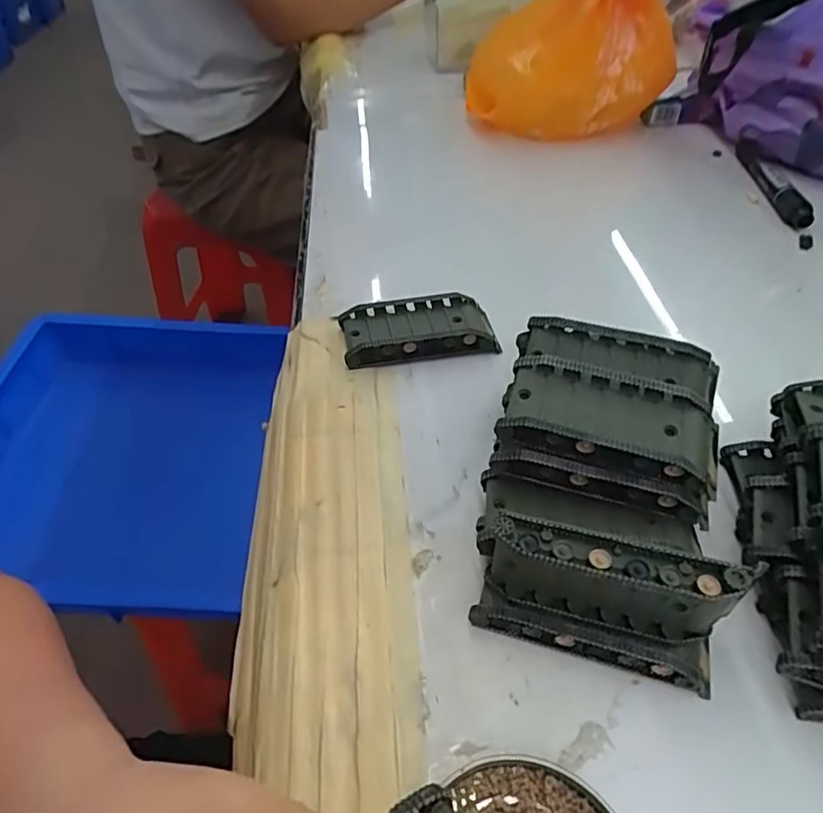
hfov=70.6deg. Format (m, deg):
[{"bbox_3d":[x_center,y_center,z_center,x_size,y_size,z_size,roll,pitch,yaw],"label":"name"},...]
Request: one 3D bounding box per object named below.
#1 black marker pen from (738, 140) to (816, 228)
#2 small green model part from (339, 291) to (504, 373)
[{"bbox_3d":[0.322,-0.204,0.521,0.023,0.016,0.151,2,47,2],"label":"black marker pen"},{"bbox_3d":[0.005,-0.049,0.371,0.095,0.019,0.043,-7,48,-7],"label":"small green model part"}]

